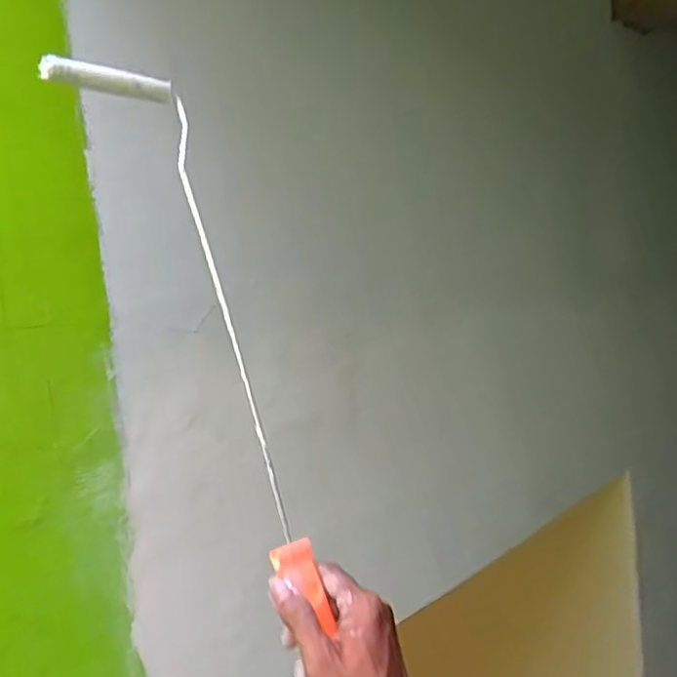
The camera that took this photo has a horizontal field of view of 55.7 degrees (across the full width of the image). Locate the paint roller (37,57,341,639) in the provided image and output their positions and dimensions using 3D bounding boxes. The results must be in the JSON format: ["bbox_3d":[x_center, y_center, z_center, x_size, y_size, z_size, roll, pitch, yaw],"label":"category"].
[{"bbox_3d":[-0.112,-0.017,0.538,0.125,0.505,0.022,-12,-17,-42],"label":"paint roller"}]

